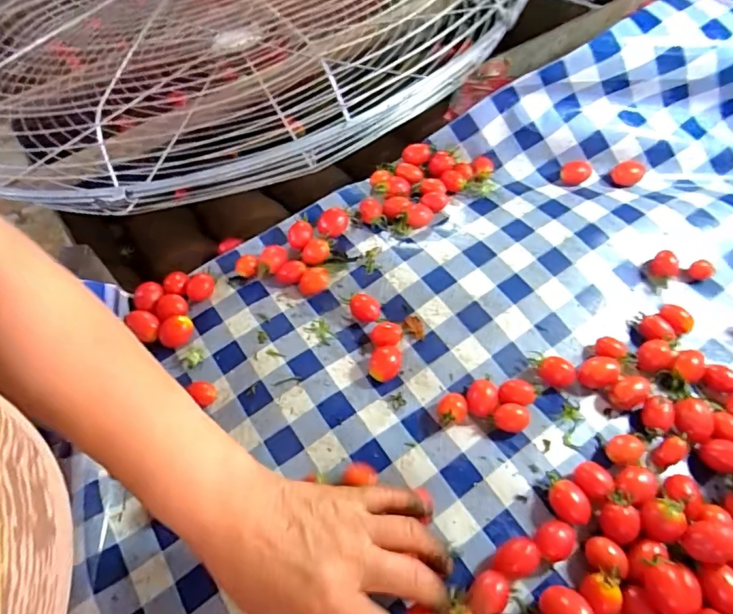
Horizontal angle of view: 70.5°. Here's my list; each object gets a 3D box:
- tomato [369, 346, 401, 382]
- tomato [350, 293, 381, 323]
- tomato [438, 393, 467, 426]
[{"bbox_3d":[0.015,0.048,0.434,0.025,0.017,0.027,-2,56,3],"label":"tomato"},{"bbox_3d":[-0.001,0.002,0.465,0.026,0.017,0.022,-1,56,3],"label":"tomato"},{"bbox_3d":[0.067,0.081,0.409,0.026,0.020,0.019,-24,58,-11],"label":"tomato"}]

